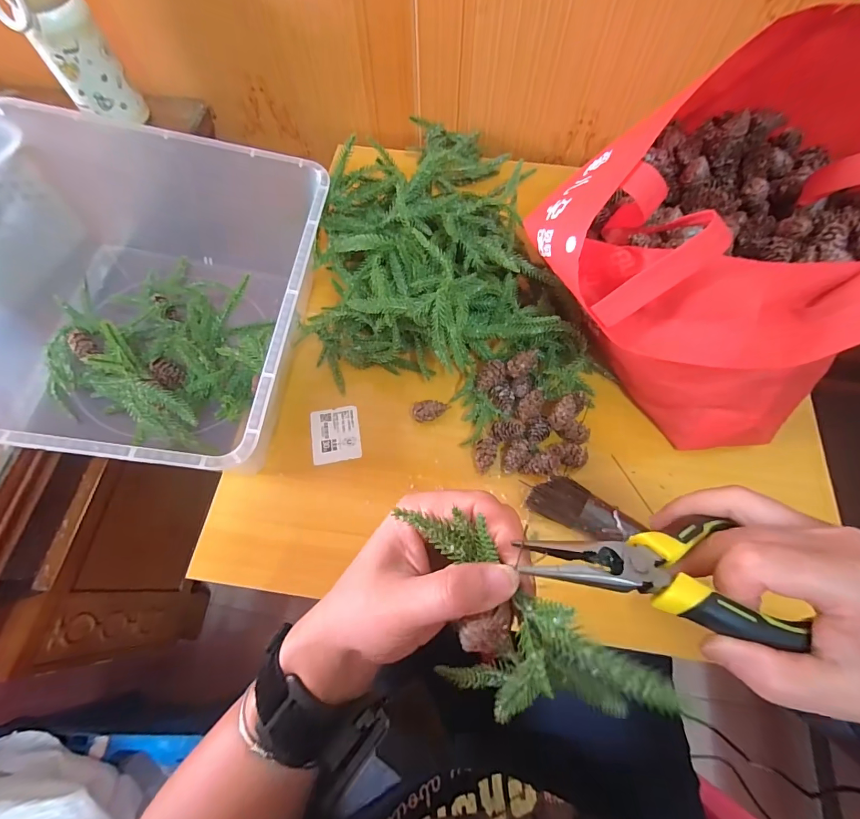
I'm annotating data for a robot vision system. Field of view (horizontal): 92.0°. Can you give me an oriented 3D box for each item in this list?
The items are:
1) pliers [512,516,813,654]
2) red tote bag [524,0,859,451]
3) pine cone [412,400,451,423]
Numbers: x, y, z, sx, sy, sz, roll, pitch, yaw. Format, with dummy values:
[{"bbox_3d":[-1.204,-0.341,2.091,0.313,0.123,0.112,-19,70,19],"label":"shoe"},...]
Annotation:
[{"bbox_3d":[0.100,0.066,0.183,0.127,0.021,0.049,15,67,-10],"label":"pliers"},{"bbox_3d":[0.285,-0.151,0.370,0.335,0.197,0.278,-39,72,-14],"label":"red tote bag"},{"bbox_3d":[0.002,0.003,0.424,0.038,0.020,0.020,-14,67,-5],"label":"pine cone"}]

